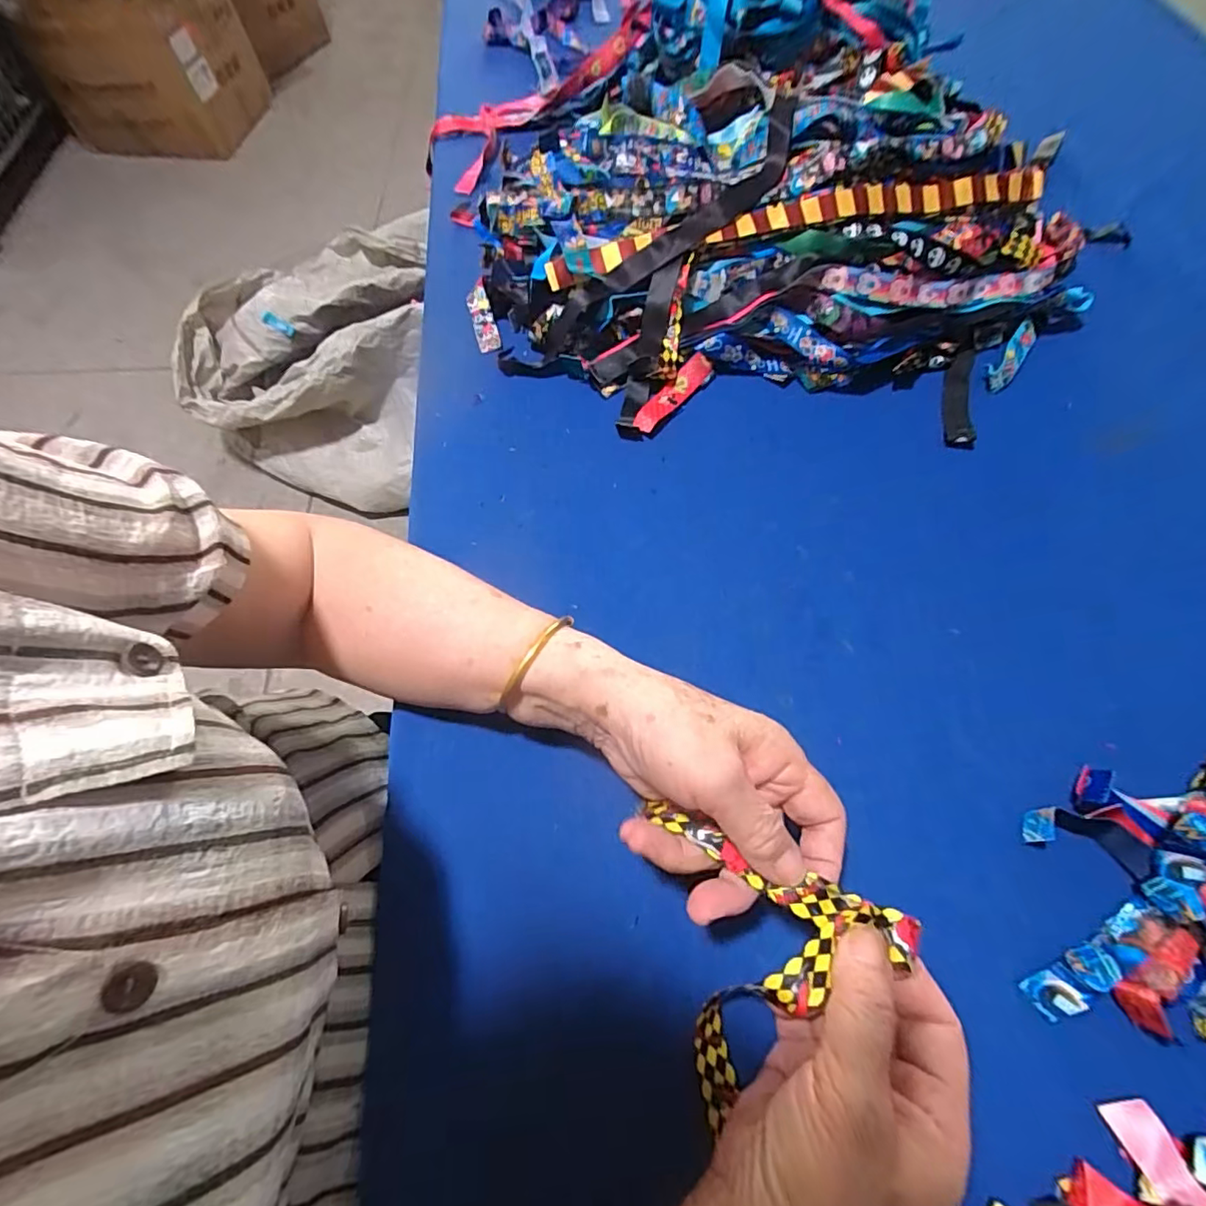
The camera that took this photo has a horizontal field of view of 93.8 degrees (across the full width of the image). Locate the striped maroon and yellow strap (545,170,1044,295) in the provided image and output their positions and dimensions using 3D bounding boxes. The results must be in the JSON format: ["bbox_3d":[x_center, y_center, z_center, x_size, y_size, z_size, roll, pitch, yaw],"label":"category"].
[{"bbox_3d":[0.166,-0.315,0.465,0.429,0.037,0.031,-11,65,-3],"label":"striped maroon and yellow strap"}]

